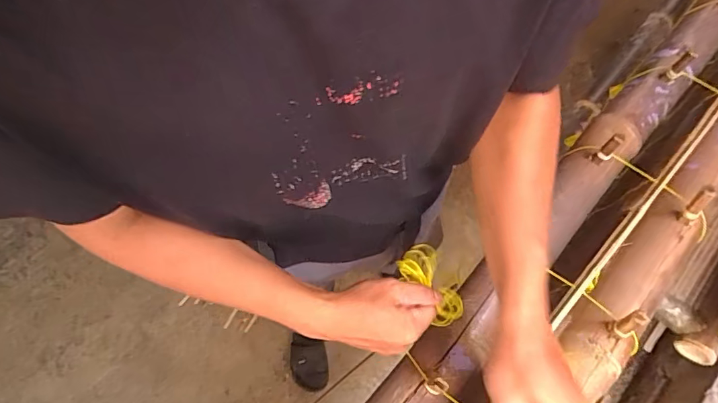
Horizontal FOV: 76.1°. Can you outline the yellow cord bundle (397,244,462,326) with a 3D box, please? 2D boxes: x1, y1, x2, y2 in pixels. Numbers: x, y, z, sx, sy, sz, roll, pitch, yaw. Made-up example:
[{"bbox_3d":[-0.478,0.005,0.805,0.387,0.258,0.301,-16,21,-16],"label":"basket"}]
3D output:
[{"bbox_3d":[0.083,0.095,0.521,0.045,0.016,0.093,-34,97,-14],"label":"yellow cord bundle"}]

